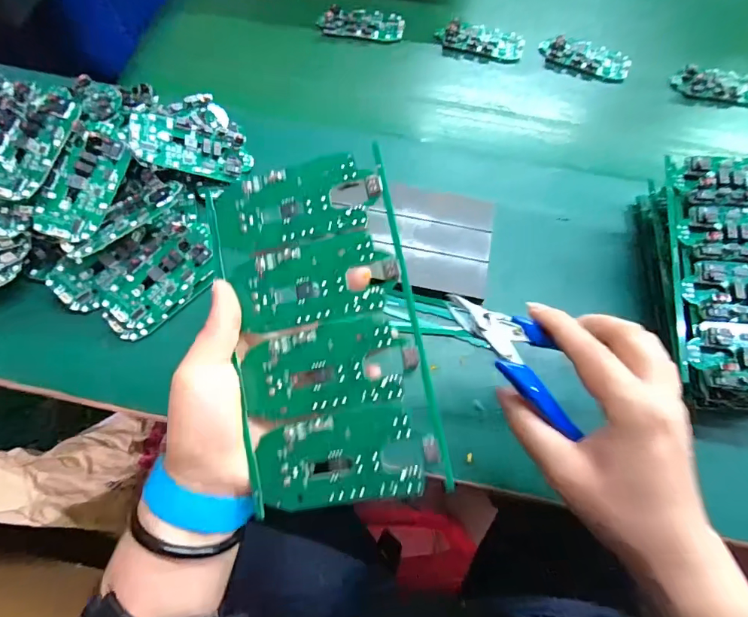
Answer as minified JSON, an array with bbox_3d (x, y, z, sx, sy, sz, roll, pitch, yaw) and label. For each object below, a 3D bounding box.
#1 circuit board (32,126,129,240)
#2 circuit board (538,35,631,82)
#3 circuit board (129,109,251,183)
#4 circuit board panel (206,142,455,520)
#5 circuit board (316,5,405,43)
[{"bbox_3d":[-0.226,-0.094,0.326,0.040,0.011,0.088,22,78,-18],"label":"circuit board"},{"bbox_3d":[0.236,-0.281,0.476,0.095,0.015,0.048,13,70,2],"label":"circuit board"},{"bbox_3d":[-0.153,-0.138,0.361,0.096,0.010,0.045,6,78,-34],"label":"circuit board"},{"bbox_3d":[-0.029,0.010,0.232,0.104,0.004,0.186,-13,83,9],"label":"circuit board panel"},{"bbox_3d":[-0.013,-0.327,0.480,0.094,0.009,0.047,5,70,-1],"label":"circuit board"}]

